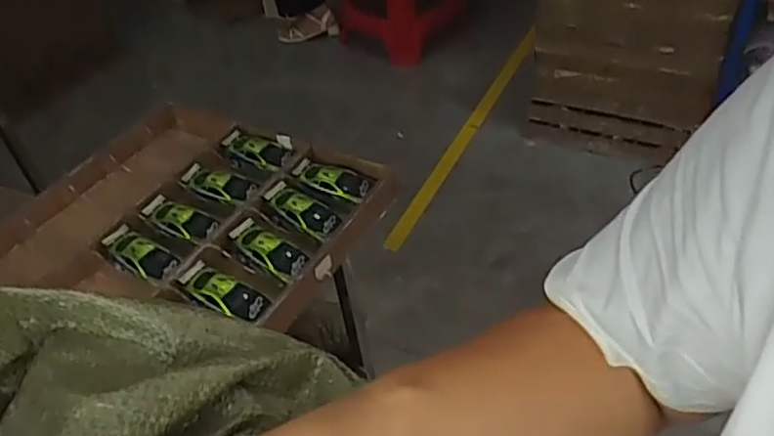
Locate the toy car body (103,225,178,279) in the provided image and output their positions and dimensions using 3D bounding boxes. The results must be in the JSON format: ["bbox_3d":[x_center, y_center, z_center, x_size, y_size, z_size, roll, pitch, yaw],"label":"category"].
[{"bbox_3d":[-0.330,0.050,0.862,0.120,0.025,0.051,23,48,28],"label":"toy car body"}]

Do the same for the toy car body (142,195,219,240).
[{"bbox_3d":[-0.289,0.002,0.915,0.114,0.046,0.052,21,46,6],"label":"toy car body"}]

